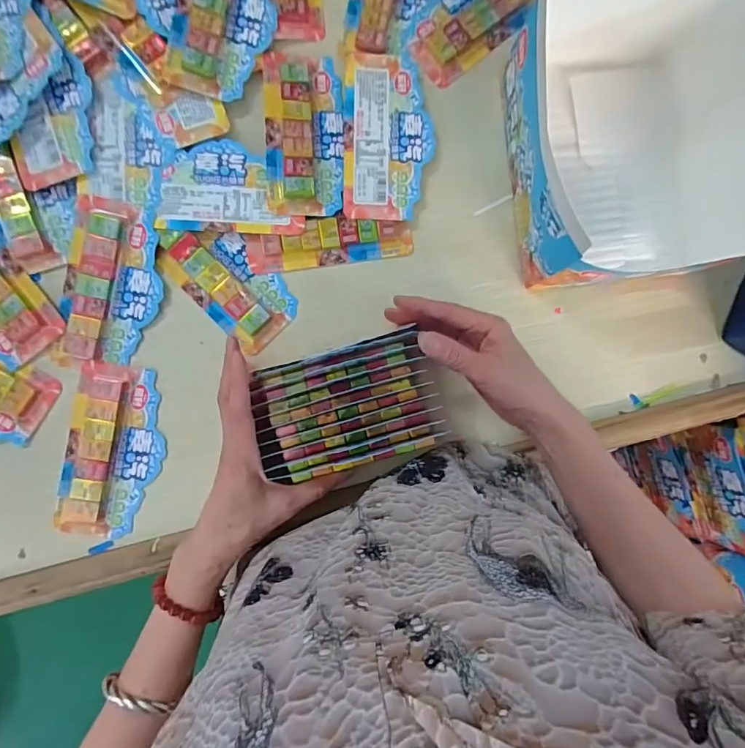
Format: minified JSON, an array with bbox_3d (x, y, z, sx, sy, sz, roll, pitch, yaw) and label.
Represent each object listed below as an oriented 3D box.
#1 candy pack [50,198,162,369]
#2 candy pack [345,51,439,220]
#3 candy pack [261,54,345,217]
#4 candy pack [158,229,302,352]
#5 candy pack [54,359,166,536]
[{"bbox_3d":[-0.221,-0.075,0.386,0.077,0.010,0.138,8,92,-6],"label":"candy pack"},{"bbox_3d":[0.015,-0.210,0.408,0.078,0.007,0.143,0,92,-6],"label":"candy pack"},{"bbox_3d":[-0.059,-0.210,0.396,0.067,0.012,0.141,-3,93,-5],"label":"candy pack"},{"bbox_3d":[-0.125,-0.081,0.400,0.065,0.013,0.122,-41,95,-3],"label":"candy pack"},{"bbox_3d":[-0.220,0.066,0.389,0.077,0.010,0.142,10,91,-6],"label":"candy pack"}]

